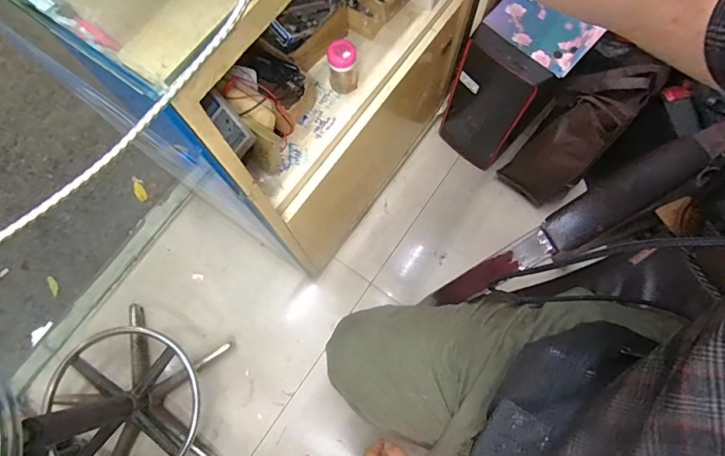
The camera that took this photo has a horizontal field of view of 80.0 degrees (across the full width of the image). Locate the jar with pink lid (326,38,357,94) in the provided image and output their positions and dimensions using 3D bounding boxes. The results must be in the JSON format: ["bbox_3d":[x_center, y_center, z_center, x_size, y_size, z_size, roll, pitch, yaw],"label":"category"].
[{"bbox_3d":[-0.030,-0.246,0.664,0.042,0.083,0.036,-4,75,-1],"label":"jar with pink lid"}]

